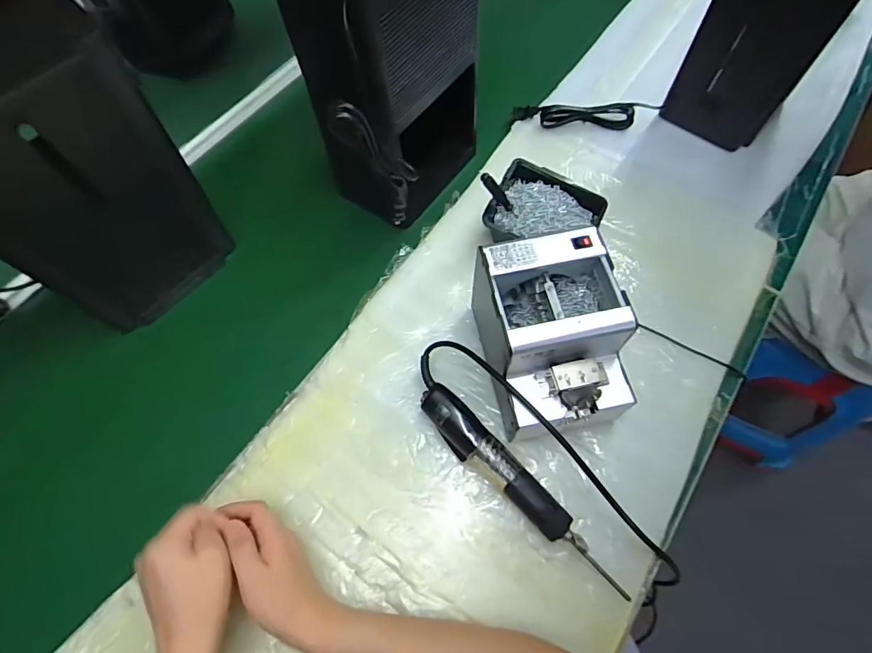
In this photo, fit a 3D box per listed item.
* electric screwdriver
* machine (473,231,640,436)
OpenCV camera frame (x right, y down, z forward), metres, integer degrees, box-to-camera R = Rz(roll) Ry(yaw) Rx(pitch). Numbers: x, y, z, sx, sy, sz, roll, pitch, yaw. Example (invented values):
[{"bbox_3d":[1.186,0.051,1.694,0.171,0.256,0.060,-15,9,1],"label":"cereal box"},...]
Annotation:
[{"bbox_3d":[0.082,0.166,0.491,0.040,0.042,0.266,-40,68,-15],"label":"electric screwdriver"},{"bbox_3d":[0.123,0.015,0.507,0.126,0.150,0.168,-9,64,-2],"label":"machine"}]

